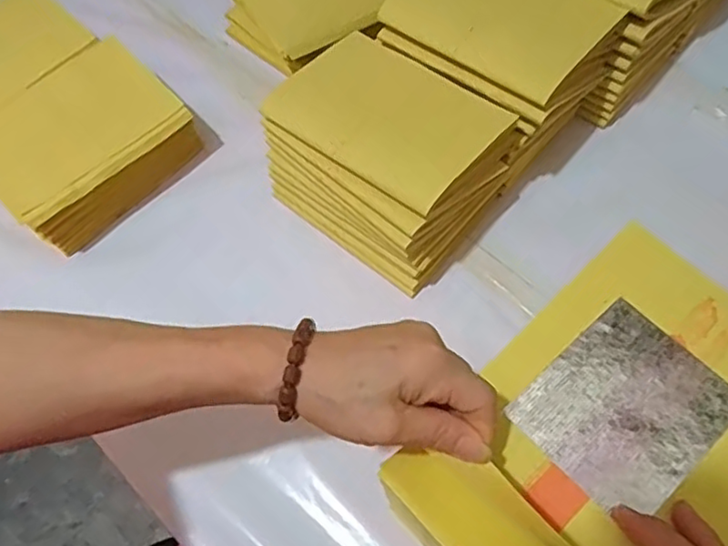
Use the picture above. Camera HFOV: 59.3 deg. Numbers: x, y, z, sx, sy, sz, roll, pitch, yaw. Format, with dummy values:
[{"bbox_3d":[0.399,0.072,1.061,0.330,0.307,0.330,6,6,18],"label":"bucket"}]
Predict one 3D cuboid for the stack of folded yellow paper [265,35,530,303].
[{"bbox_3d":[0.016,-0.091,0.514,0.160,0.115,0.133,37,71,19],"label":"stack of folded yellow paper"}]

